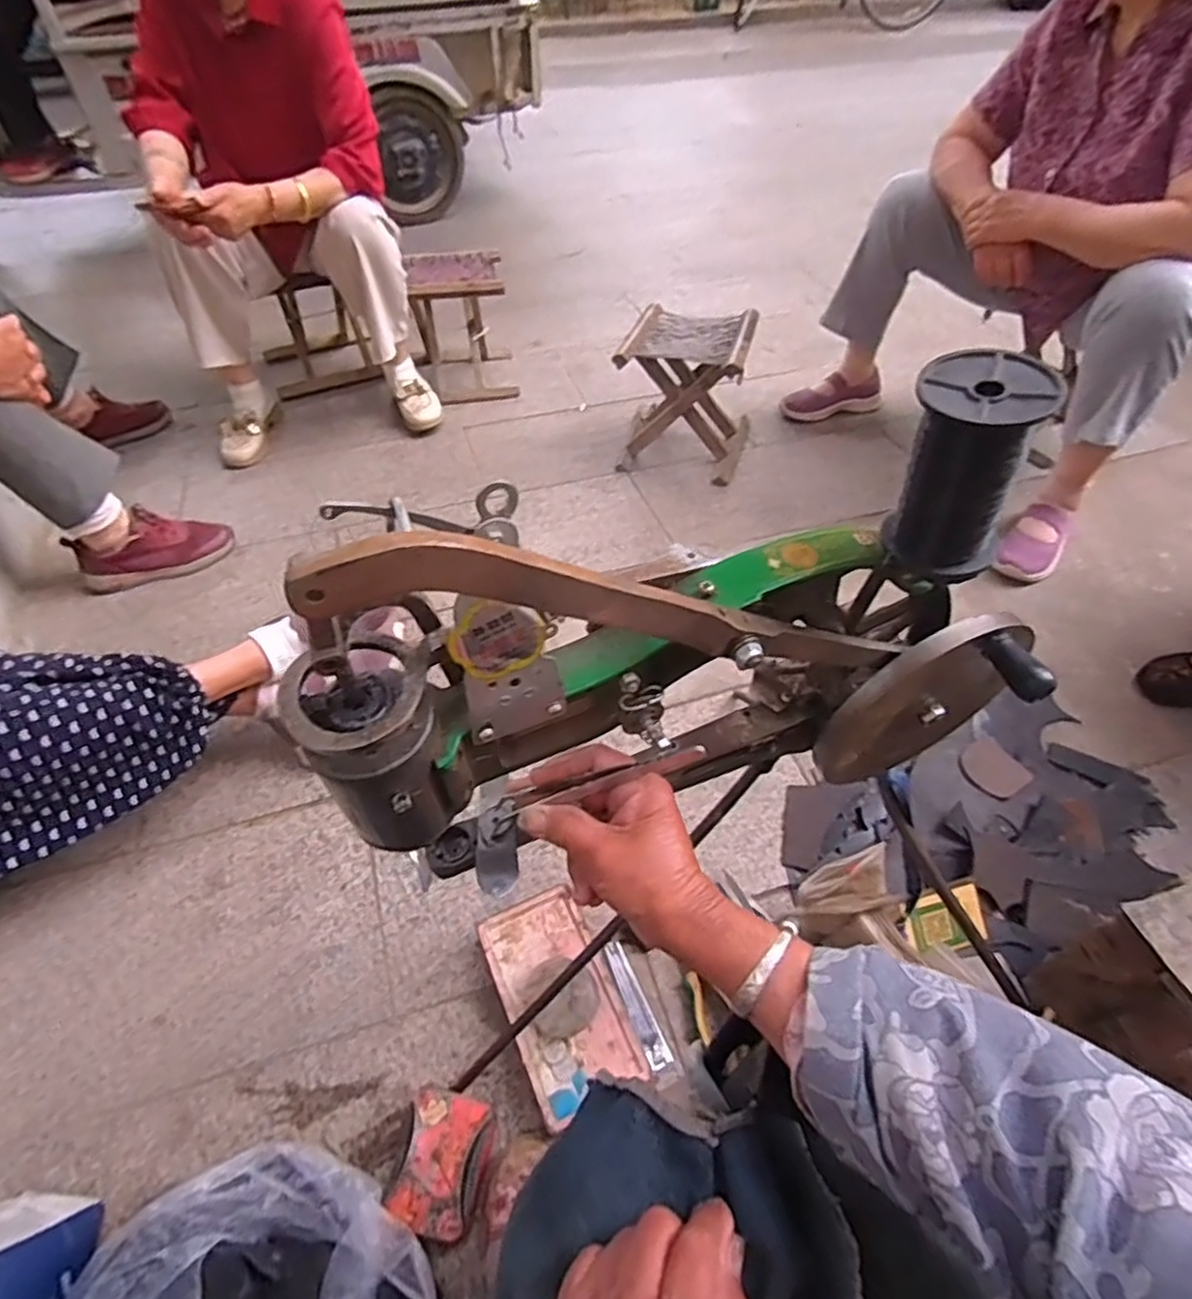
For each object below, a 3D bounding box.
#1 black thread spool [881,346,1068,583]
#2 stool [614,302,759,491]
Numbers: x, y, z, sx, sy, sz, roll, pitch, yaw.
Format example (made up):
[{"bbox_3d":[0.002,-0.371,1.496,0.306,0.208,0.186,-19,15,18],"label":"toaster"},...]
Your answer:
[{"bbox_3d":[0.178,-0.087,0.345,0.062,0.098,0.049,24,54,19],"label":"black thread spool"},{"bbox_3d":[0.190,-0.535,1.467,0.260,0.253,0.247,14,51,12],"label":"stool"}]

